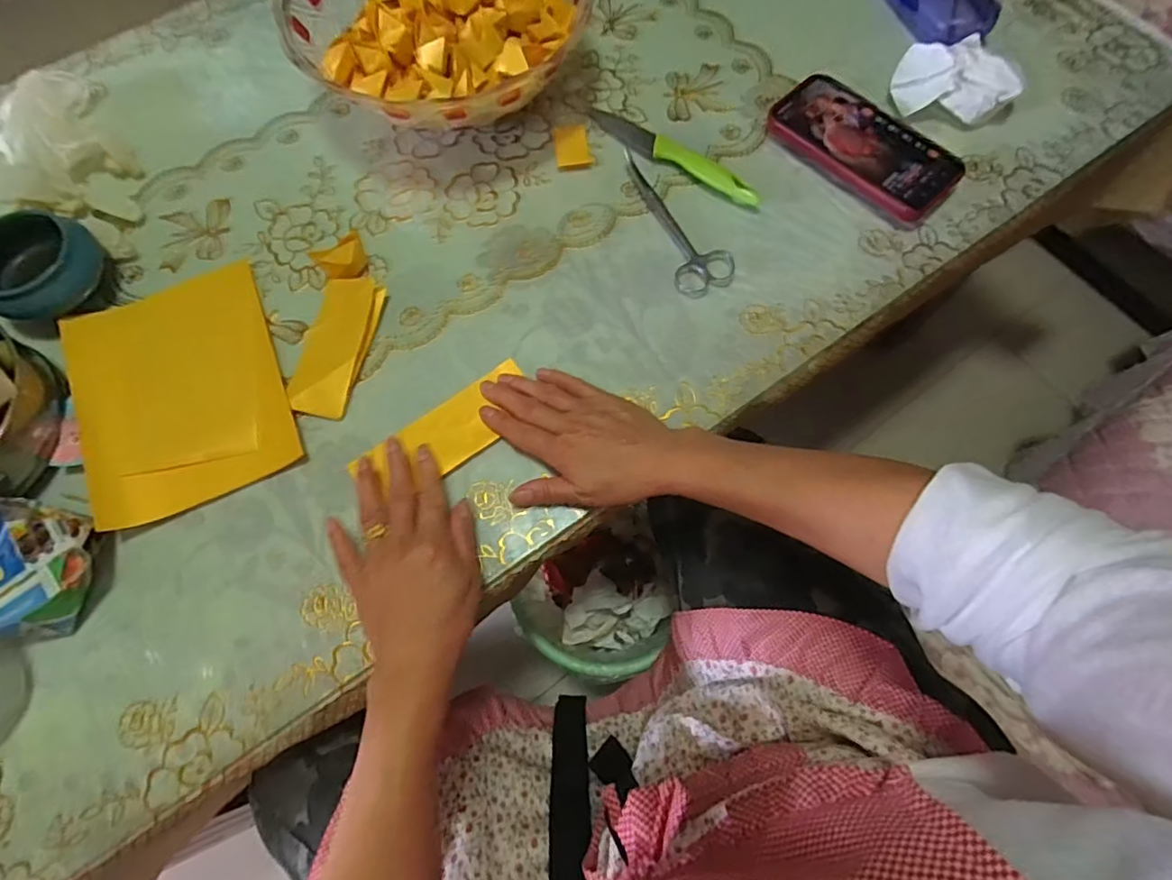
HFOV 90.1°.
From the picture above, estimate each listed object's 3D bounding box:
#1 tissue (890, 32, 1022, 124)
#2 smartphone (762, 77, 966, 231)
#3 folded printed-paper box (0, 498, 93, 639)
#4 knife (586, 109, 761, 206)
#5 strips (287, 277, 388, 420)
[{"bbox_3d":[0.332,-0.327,0.537,0.080,0.046,0.084,-23,70,-7],"label":"tissue"},{"bbox_3d":[0.247,-0.263,0.520,0.076,0.018,0.167,-41,73,-7],"label":"smartphone"},{"bbox_3d":[-0.391,0.089,0.403,0.103,0.037,0.088,6,70,4],"label":"folded printed-paper box"},{"bbox_3d":[0.076,-0.261,0.538,0.189,0.015,0.027,41,76,15],"label":"knife"},{"bbox_3d":[-0.199,-0.076,0.463,0.046,0.021,0.115,11,70,6],"label":"strips"}]

